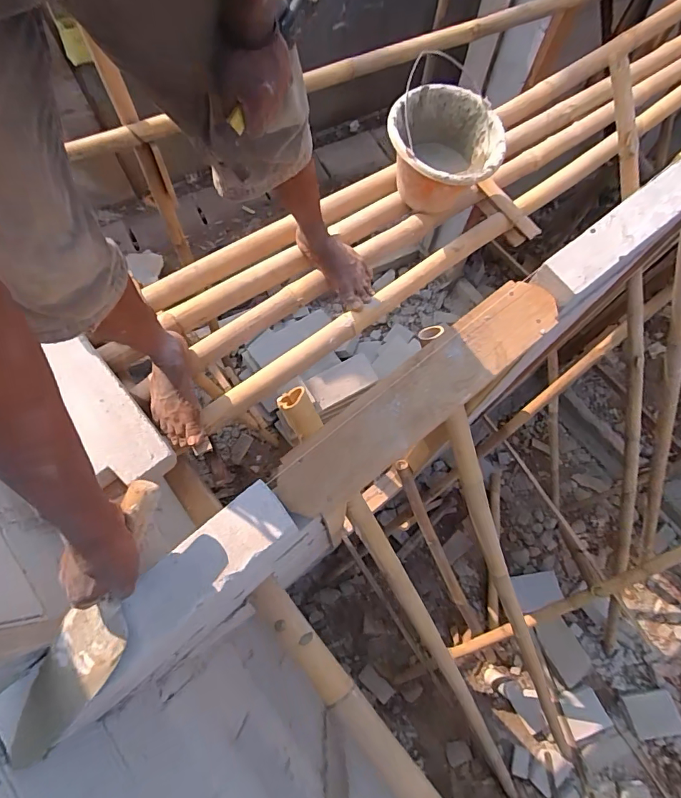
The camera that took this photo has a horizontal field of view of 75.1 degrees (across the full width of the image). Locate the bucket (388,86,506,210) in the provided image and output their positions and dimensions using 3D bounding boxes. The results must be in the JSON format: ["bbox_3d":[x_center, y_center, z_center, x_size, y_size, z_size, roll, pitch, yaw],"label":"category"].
[{"bbox_3d":[0.235,-0.571,1.059,0.247,0.218,0.249,0,72,-1],"label":"bucket"}]

